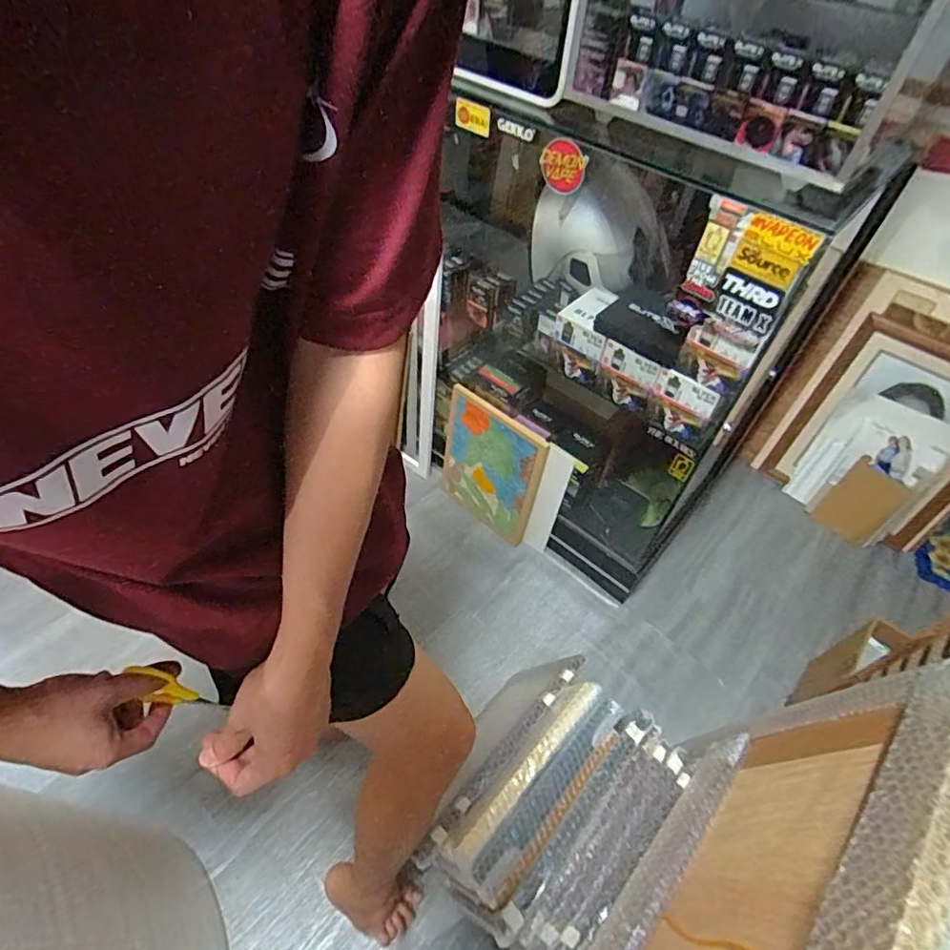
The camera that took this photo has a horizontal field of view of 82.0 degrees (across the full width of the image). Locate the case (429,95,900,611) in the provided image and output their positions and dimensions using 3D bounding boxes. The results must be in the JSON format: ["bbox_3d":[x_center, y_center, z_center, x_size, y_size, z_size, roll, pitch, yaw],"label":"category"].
[{"bbox_3d":[0.280,-0.249,1.177,0.363,0.871,0.602,-36,61,-28],"label":"case"}]

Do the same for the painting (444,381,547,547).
[{"bbox_3d":[0.031,-0.020,1.360,0.280,0.353,0.023,36,49,24],"label":"painting"}]

